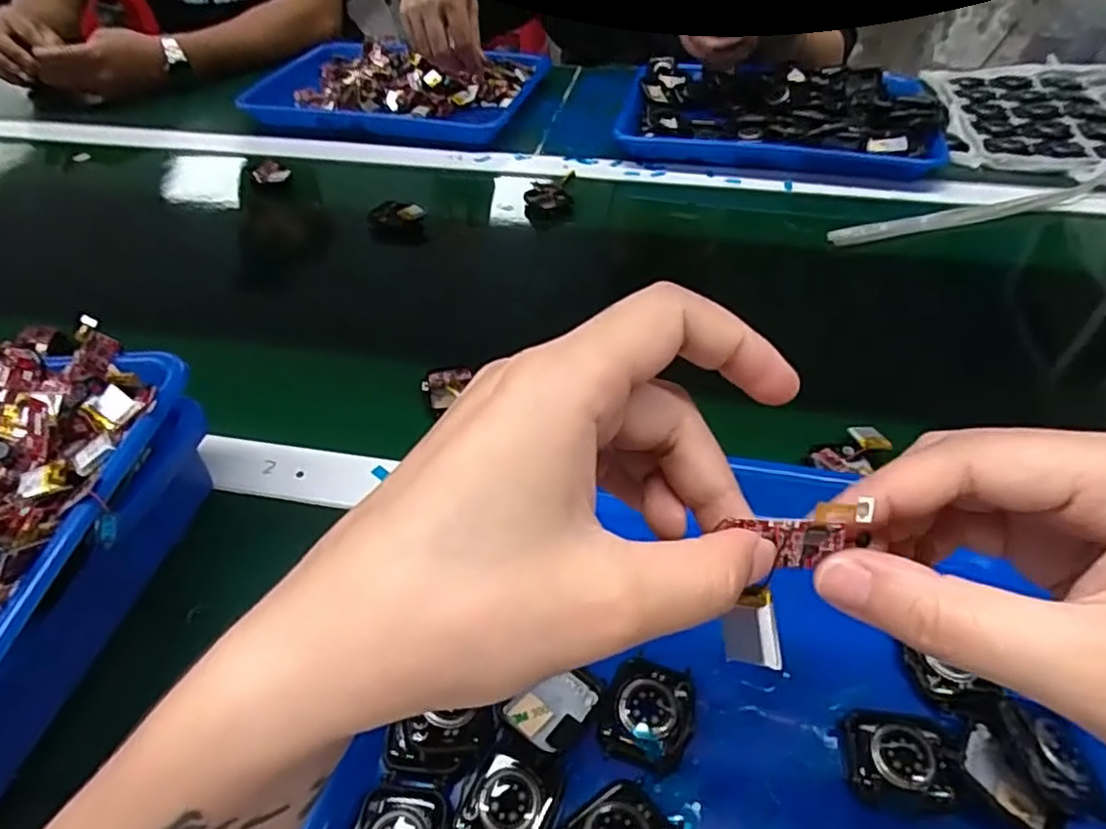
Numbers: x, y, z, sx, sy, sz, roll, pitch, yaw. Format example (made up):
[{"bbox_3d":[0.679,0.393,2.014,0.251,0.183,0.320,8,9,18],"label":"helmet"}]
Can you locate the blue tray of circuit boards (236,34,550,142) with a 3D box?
[{"bbox_3d":[-0.197,-0.405,0.840,0.352,0.046,0.231,6,46,8],"label":"blue tray of circuit boards"}]

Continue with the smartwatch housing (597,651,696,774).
[{"bbox_3d":[0.042,0.129,0.296,0.038,0.012,0.044,10,47,11],"label":"smartwatch housing"}]

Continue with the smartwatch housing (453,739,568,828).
[{"bbox_3d":[-0.017,0.155,0.271,0.036,0.007,0.043,16,48,17],"label":"smartwatch housing"}]

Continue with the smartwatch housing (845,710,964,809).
[{"bbox_3d":[0.145,0.143,0.282,0.041,0.014,0.035,5,46,7],"label":"smartwatch housing"}]

